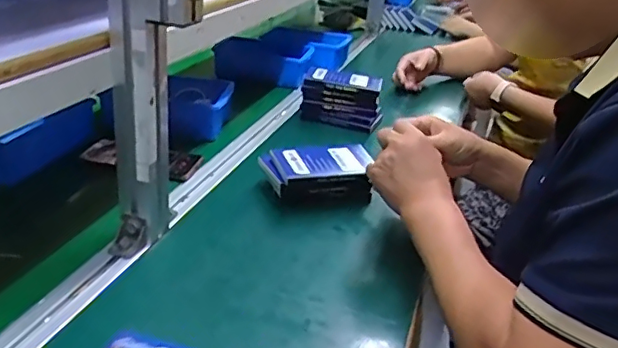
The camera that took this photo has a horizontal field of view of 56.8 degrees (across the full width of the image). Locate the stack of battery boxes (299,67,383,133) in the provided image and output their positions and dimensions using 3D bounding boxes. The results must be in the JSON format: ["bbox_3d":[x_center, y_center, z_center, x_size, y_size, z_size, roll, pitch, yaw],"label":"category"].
[{"bbox_3d":[0.058,-0.138,1.023,0.145,0.087,0.072,12,27,13],"label":"stack of battery boxes"}]

